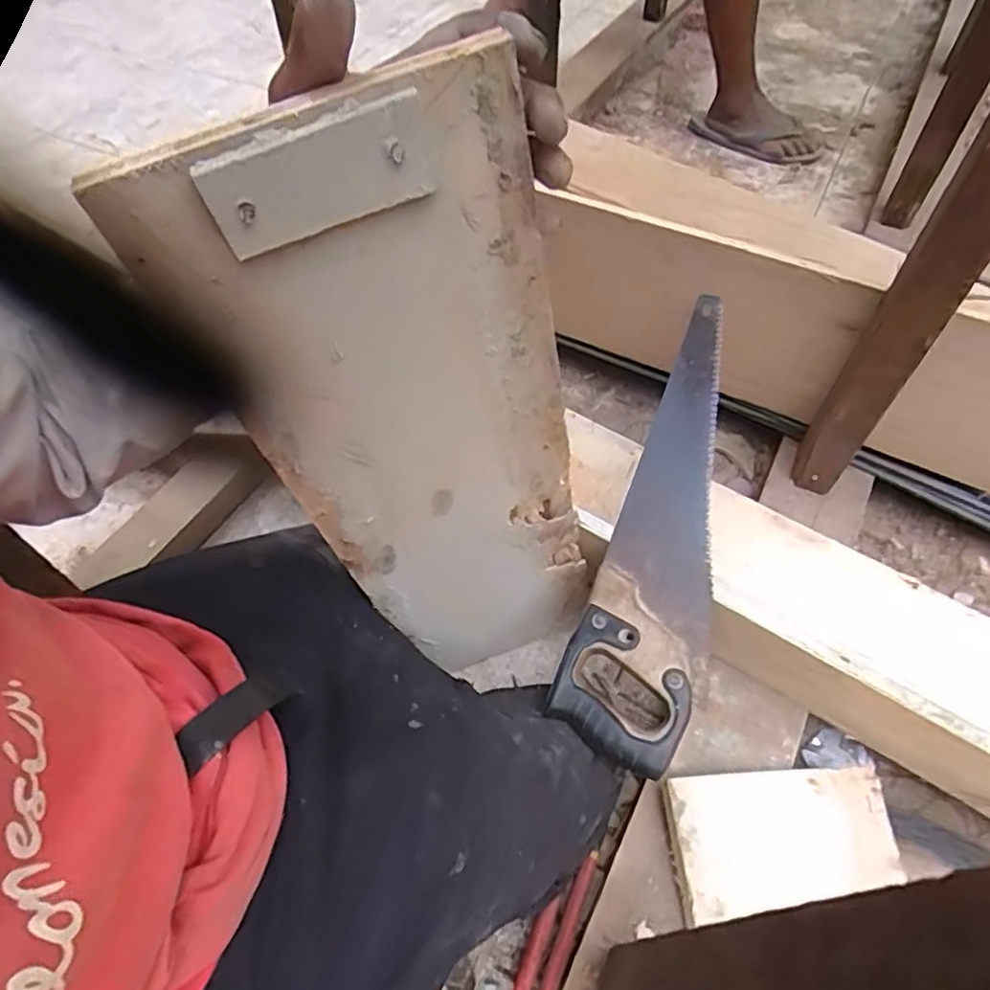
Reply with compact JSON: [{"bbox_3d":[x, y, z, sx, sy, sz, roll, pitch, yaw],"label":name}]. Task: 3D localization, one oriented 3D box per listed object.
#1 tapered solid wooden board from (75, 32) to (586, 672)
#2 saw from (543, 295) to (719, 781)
[{"bbox_3d":[-0.035,-0.005,0.493,0.204,0.551,0.021,-22,53,-4],"label":"tapered solid wooden board"},{"bbox_3d":[0.168,0.009,0.632,0.113,0.026,0.484,14,67,11],"label":"saw"}]

